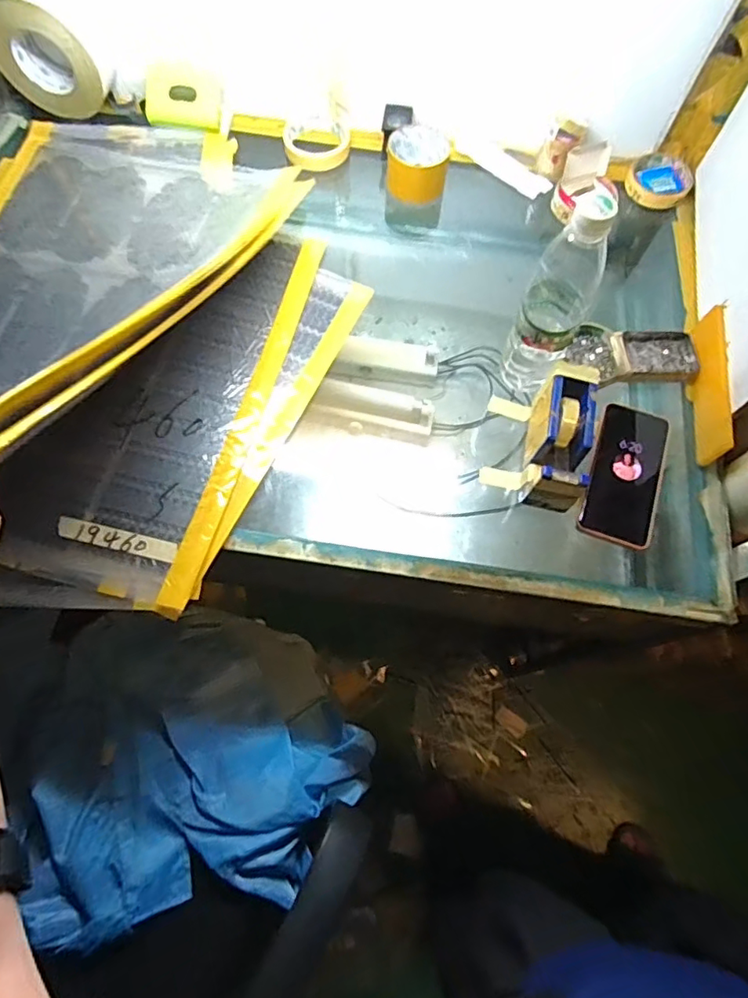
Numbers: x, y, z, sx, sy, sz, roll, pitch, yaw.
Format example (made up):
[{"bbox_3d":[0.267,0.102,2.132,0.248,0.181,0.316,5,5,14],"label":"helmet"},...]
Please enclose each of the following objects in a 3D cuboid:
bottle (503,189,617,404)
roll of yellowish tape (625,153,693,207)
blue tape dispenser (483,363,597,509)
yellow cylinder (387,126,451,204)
[{"bbox_3d":[0.181,-0.190,0.541,0.056,0.223,0.064,38,72,13],"label":"bottle"},{"bbox_3d":[0.397,-0.444,0.766,0.084,0.021,0.086,1,68,-2],"label":"roll of yellowish tape"},{"bbox_3d":[0.169,-0.061,0.574,0.091,0.101,0.138,12,68,3],"label":"blue tape dispenser"},{"bbox_3d":[0.059,-0.454,0.748,0.082,0.048,0.084,6,68,1],"label":"yellow cylinder"}]

